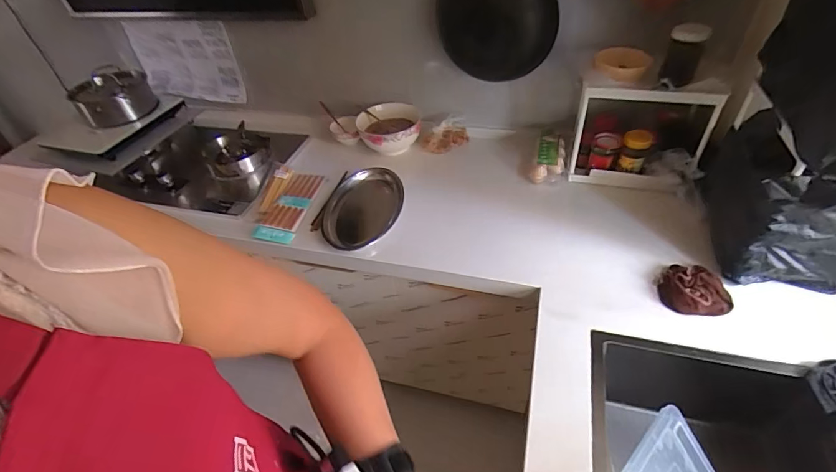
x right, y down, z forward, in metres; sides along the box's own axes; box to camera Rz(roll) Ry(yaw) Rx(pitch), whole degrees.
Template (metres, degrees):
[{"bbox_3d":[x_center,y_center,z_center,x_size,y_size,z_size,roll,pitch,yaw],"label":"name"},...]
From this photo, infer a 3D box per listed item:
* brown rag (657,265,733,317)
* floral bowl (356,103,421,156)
[{"bbox_3d":[0.558,0.103,0.847,0.120,0.044,0.113,1,44,9],"label":"brown rag"},{"bbox_3d":[-0.090,-0.333,1.312,0.191,0.089,0.186,-4,43,4],"label":"floral bowl"}]

